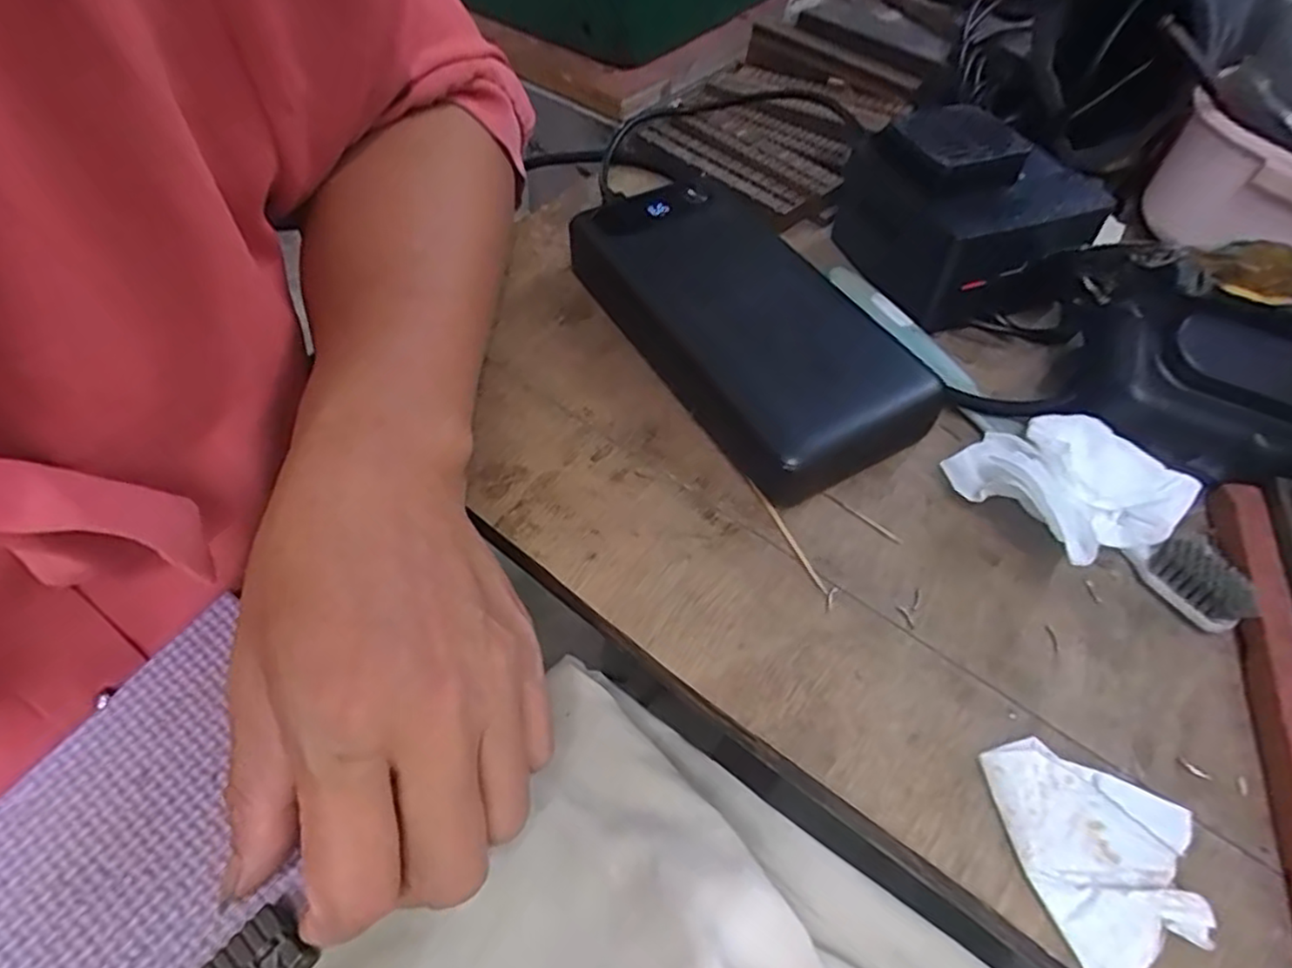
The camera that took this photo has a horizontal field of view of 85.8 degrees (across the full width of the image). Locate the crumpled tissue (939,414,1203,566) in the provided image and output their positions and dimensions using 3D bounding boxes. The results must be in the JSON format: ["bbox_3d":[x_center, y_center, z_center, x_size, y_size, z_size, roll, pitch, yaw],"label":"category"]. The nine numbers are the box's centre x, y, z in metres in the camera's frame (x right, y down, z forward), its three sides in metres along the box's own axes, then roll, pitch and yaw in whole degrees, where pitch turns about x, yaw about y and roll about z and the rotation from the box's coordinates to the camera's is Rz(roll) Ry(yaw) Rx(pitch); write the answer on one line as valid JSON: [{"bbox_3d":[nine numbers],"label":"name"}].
[{"bbox_3d":[0.132,0.001,0.220,0.048,0.029,0.052,-21,57,-15],"label":"crumpled tissue"}]

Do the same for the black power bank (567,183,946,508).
[{"bbox_3d":[0.036,-0.064,0.268,0.074,0.024,0.153,-25,58,-17],"label":"black power bank"}]

